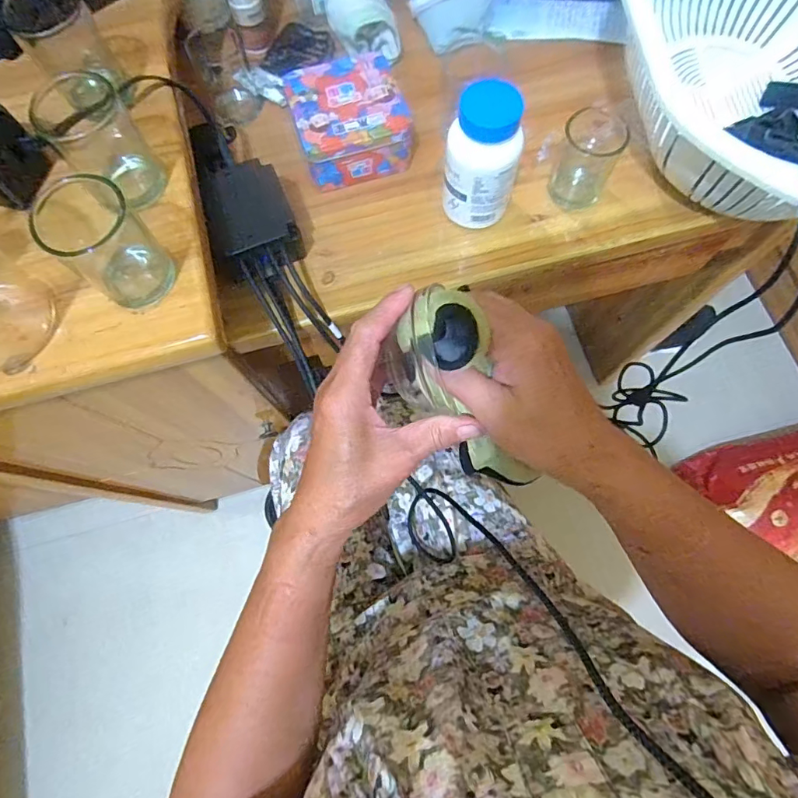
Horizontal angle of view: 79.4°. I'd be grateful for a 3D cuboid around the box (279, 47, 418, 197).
[{"bbox_3d":[-0.047,-0.262,0.454,0.099,0.050,0.101,-18,75,-5],"label":"box"}]

